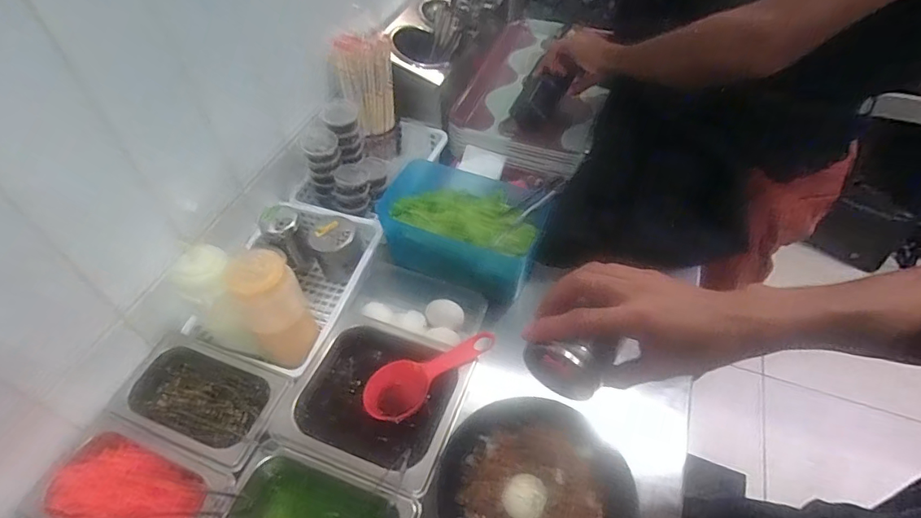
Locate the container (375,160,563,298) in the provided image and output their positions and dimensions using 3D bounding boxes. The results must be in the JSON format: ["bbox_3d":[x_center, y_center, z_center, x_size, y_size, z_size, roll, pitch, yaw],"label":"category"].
[{"bbox_3d":[-0.002,-0.052,0.663,0.219,0.080,0.140,19,52,16],"label":"container"}]

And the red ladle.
[{"bbox_3d":[-0.039,0.125,0.545,0.147,0.031,0.059,-31,55,-23],"label":"red ladle"}]

